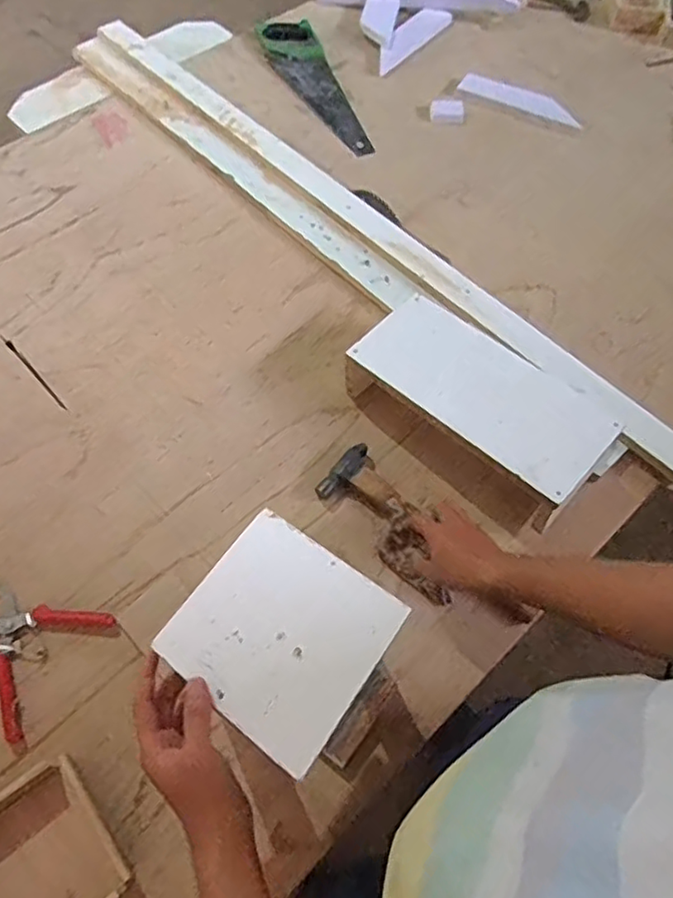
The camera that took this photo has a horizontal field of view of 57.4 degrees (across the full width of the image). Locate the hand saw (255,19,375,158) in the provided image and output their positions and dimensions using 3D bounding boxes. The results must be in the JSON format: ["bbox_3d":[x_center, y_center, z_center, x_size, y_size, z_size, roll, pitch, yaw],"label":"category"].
[{"bbox_3d":[-0.031,-0.720,1.210,0.117,0.035,0.414,-24,65,-13],"label":"hand saw"}]

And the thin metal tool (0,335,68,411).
[{"bbox_3d":[-0.443,-0.113,0.896,0.010,0.006,0.175,-39,69,-19],"label":"thin metal tool"}]

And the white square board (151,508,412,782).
[{"bbox_3d":[-0.045,0.148,0.505,0.155,0.010,0.151,34,66,13],"label":"white square board"}]

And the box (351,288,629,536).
[{"bbox_3d":[0.176,-0.049,0.815,0.328,0.127,0.164,37,68,17],"label":"box"}]

